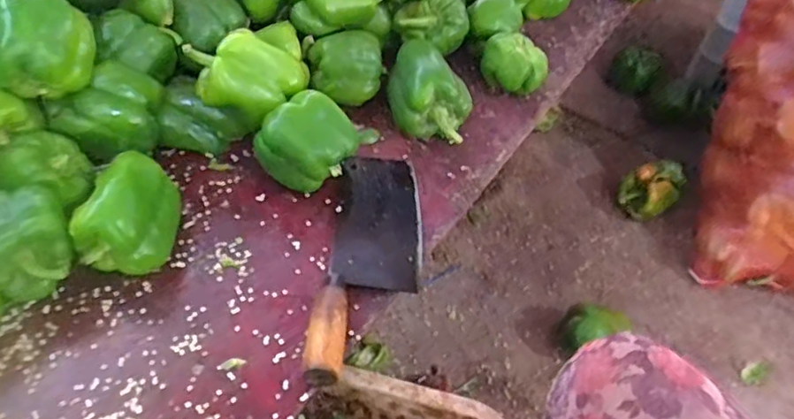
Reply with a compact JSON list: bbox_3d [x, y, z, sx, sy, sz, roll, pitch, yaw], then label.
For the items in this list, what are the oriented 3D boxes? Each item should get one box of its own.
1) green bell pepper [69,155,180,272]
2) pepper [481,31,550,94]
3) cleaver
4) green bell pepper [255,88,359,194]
[{"bbox_3d":[-0.244,-0.001,0.543,0.066,0.075,0.093,5,49,-2],"label":"green bell pepper"},{"bbox_3d":[0.151,-0.185,0.769,0.085,0.059,0.065,18,50,9],"label":"pepper"},{"bbox_3d":[-0.022,0.039,0.574,0.090,0.030,0.281,6,49,-1],"label":"cleaver"},{"bbox_3d":[-0.094,-0.069,0.617,0.093,0.072,0.093,2,84,-16],"label":"green bell pepper"}]

